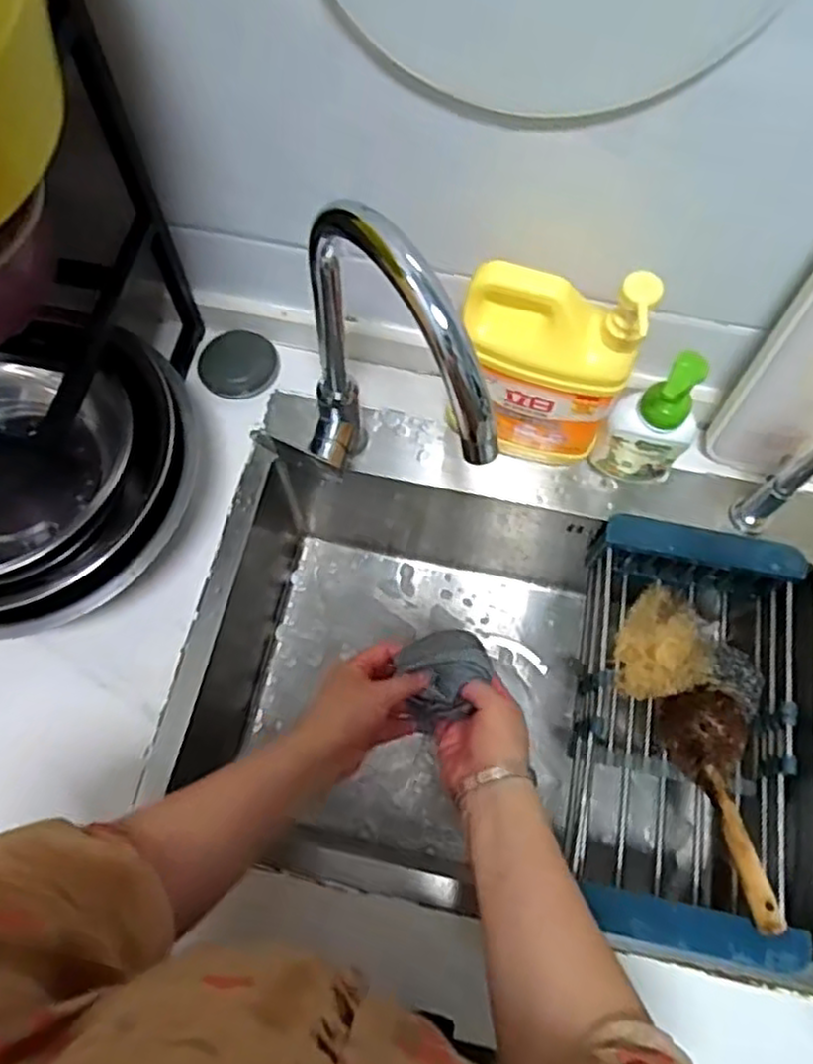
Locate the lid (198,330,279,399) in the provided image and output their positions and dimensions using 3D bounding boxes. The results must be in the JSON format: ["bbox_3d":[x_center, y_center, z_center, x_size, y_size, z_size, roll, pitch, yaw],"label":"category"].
[{"bbox_3d":[-0.179,-0.180,0.758,0.077,0.020,0.078,-26,70,-11],"label":"lid"}]

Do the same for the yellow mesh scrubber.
[{"bbox_3d":[0.263,0.115,0.723,0.089,0.042,0.124,31,70,11],"label":"yellow mesh scrubber"}]

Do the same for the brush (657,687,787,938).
[{"bbox_3d":[0.290,0.245,0.639,0.084,0.062,0.206,2,45,-1],"label":"brush"}]

